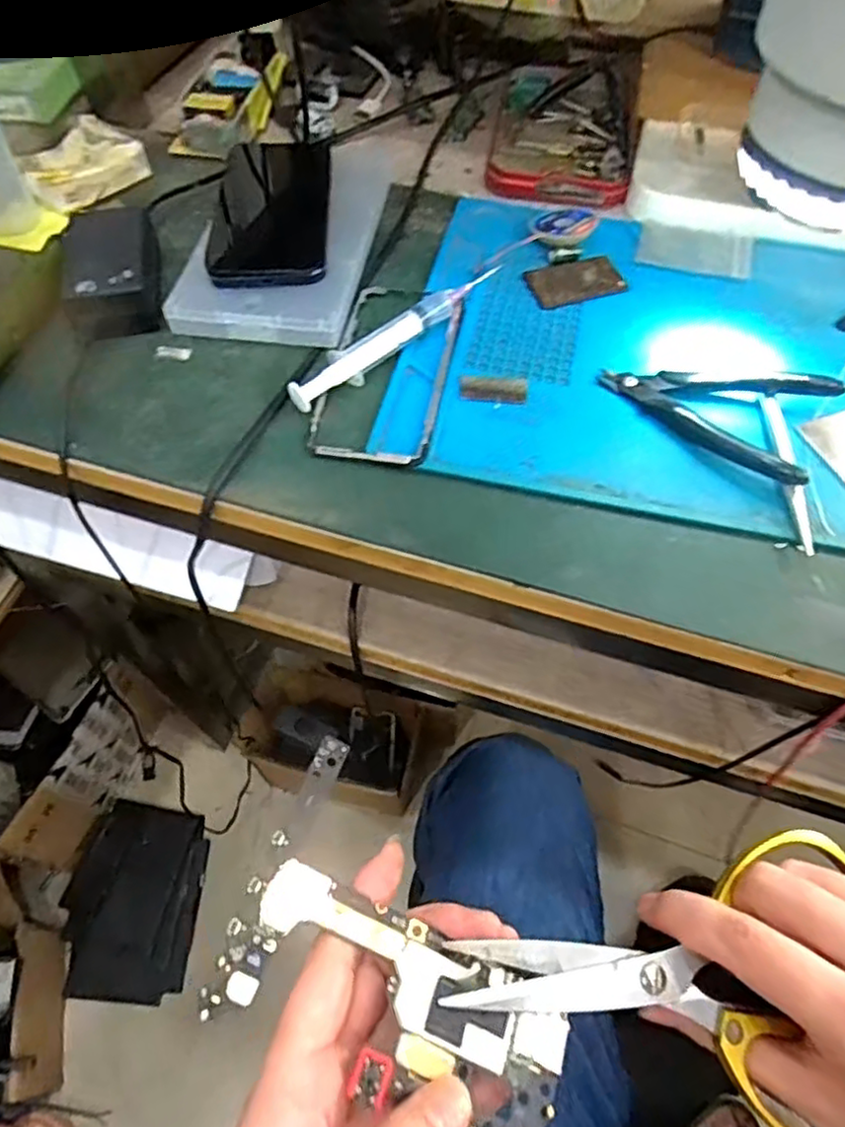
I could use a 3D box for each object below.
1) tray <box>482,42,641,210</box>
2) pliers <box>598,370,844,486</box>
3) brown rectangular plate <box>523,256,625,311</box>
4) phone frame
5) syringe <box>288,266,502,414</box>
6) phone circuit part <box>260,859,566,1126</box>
[{"bbox_3d":[0.113,-0.348,0.518,0.109,0.027,0.191,8,59,5],"label":"tray"},{"bbox_3d":[0.164,-0.094,0.363,0.117,0.027,0.066,37,63,18],"label":"pliers"},{"bbox_3d":[0.100,-0.185,0.429,0.061,0.006,0.037,-18,60,-11],"label":"brown rectangular plate"},{"bbox_3d":[-0.019,-0.116,0.385,0.068,0.012,0.144,10,59,6],"label":"phone frame"},{"bbox_3d":[-0.014,-0.142,0.392,0.028,0.015,0.160,38,66,21],"label":"syringe"},{"bbox_3d":[-0.008,0.152,0.225,0.114,0.010,0.050,27,51,1],"label":"phone circuit part"}]

